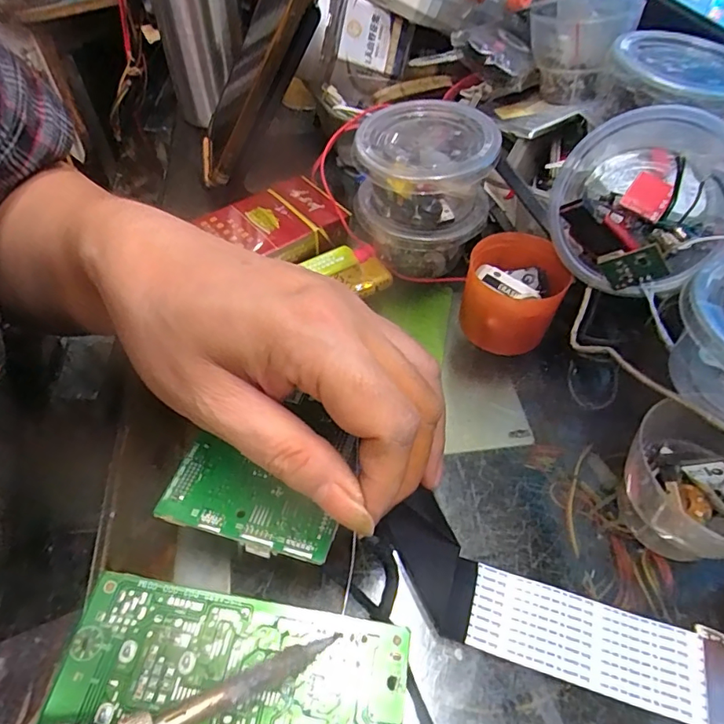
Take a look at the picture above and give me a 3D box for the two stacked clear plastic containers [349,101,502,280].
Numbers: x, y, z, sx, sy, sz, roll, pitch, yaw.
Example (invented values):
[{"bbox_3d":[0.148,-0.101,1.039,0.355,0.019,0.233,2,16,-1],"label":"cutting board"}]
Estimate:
[{"bbox_3d":[0.035,-0.100,0.305,0.080,0.078,0.070,16,54,12],"label":"two stacked clear plastic containers"}]

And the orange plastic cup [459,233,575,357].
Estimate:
[{"bbox_3d":[0.082,-0.037,0.279,0.050,0.044,0.046,0,52,0],"label":"orange plastic cup"}]

